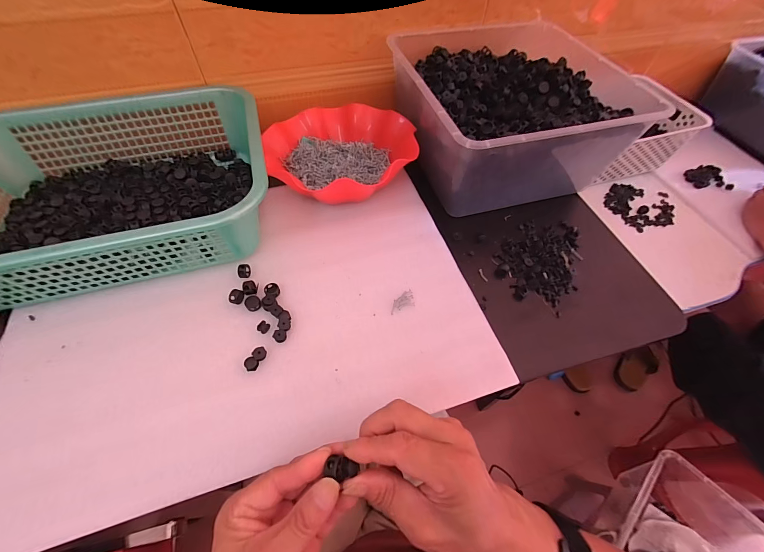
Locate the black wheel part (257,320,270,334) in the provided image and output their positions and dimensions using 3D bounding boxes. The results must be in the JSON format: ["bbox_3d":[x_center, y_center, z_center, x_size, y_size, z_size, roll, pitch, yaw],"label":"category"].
[{"bbox_3d":[-0.133,0.058,0.362,0.012,0.008,0.013,1,61,-3],"label":"black wheel part"}]

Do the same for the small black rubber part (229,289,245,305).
[{"bbox_3d":[-0.170,0.025,0.378,0.013,0.011,0.015,12,61,3],"label":"small black rubber part"}]

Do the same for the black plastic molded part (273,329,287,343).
[{"bbox_3d":[-0.114,0.067,0.357,0.014,0.006,0.013,1,61,-3],"label":"black plastic molded part"}]

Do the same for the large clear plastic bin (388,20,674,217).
[{"bbox_3d":[0.186,-0.263,0.501,0.298,0.124,0.309,-14,59,-10],"label":"large clear plastic bin"}]

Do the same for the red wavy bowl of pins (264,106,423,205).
[{"bbox_3d":[-0.059,-0.195,0.481,0.196,0.066,0.218,-38,70,-21],"label":"red wavy bowl of pins"}]

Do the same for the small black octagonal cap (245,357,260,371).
[{"bbox_3d":[-0.138,0.093,0.340,0.013,0.009,0.013,35,65,15],"label":"small black octagonal cap"}]

